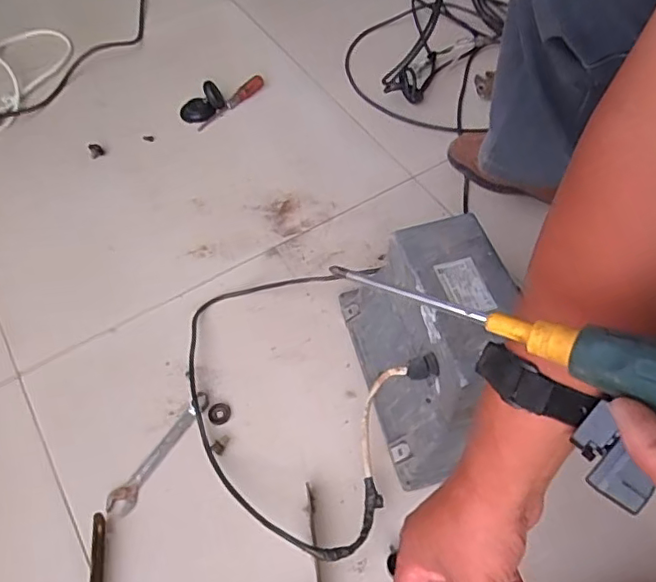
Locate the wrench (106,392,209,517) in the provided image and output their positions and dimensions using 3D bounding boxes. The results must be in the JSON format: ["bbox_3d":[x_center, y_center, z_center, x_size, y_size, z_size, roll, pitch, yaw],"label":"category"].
[{"bbox_3d":[-0.186,0.177,0.643,0.026,0.005,0.155,25,59,18],"label":"wrench"}]

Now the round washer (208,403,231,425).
[{"bbox_3d":[-0.125,0.141,0.668,0.025,0.004,0.025,0,57,0],"label":"round washer"}]

